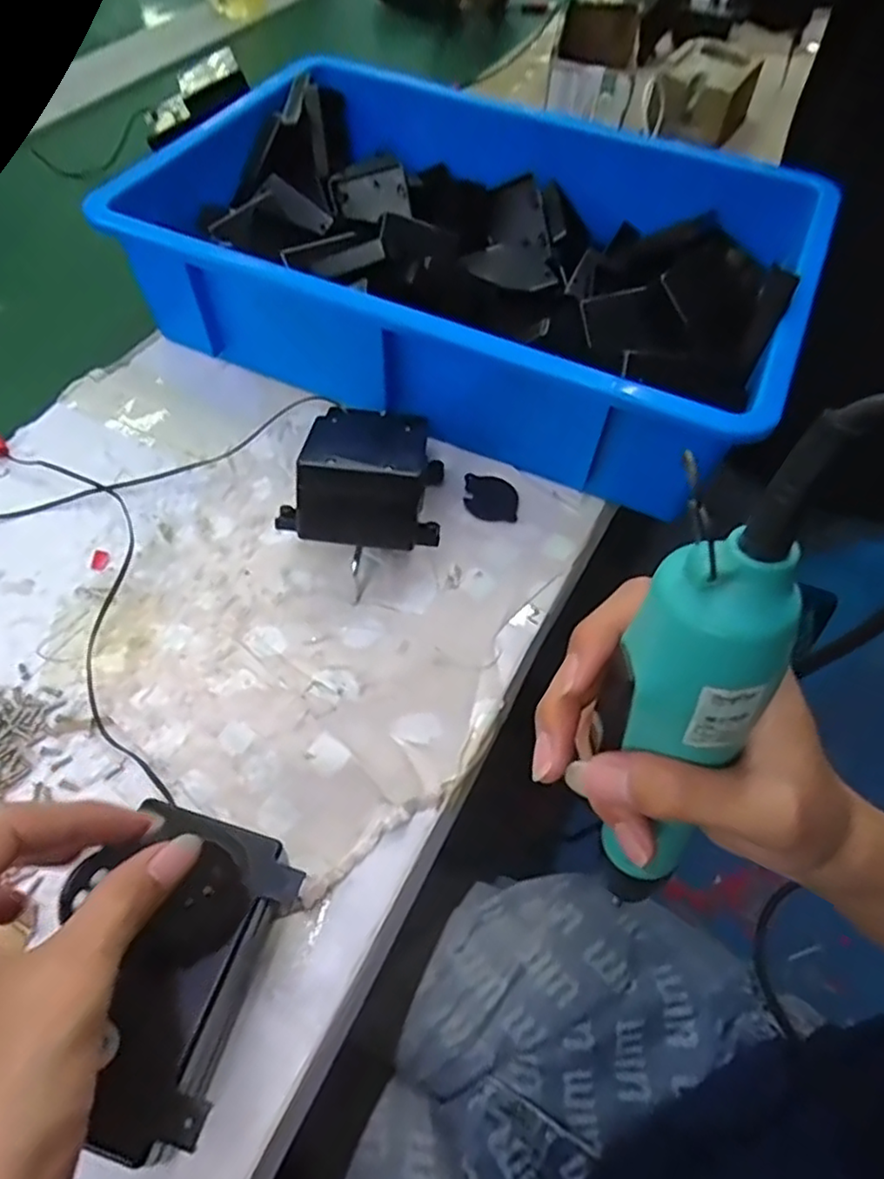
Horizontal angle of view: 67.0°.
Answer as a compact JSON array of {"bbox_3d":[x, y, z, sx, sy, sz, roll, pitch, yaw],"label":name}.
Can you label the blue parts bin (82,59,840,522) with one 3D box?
[{"bbox_3d":[0.030,-0.224,0.459,0.384,0.094,0.281,23,58,12],"label":"blue parts bin"}]

